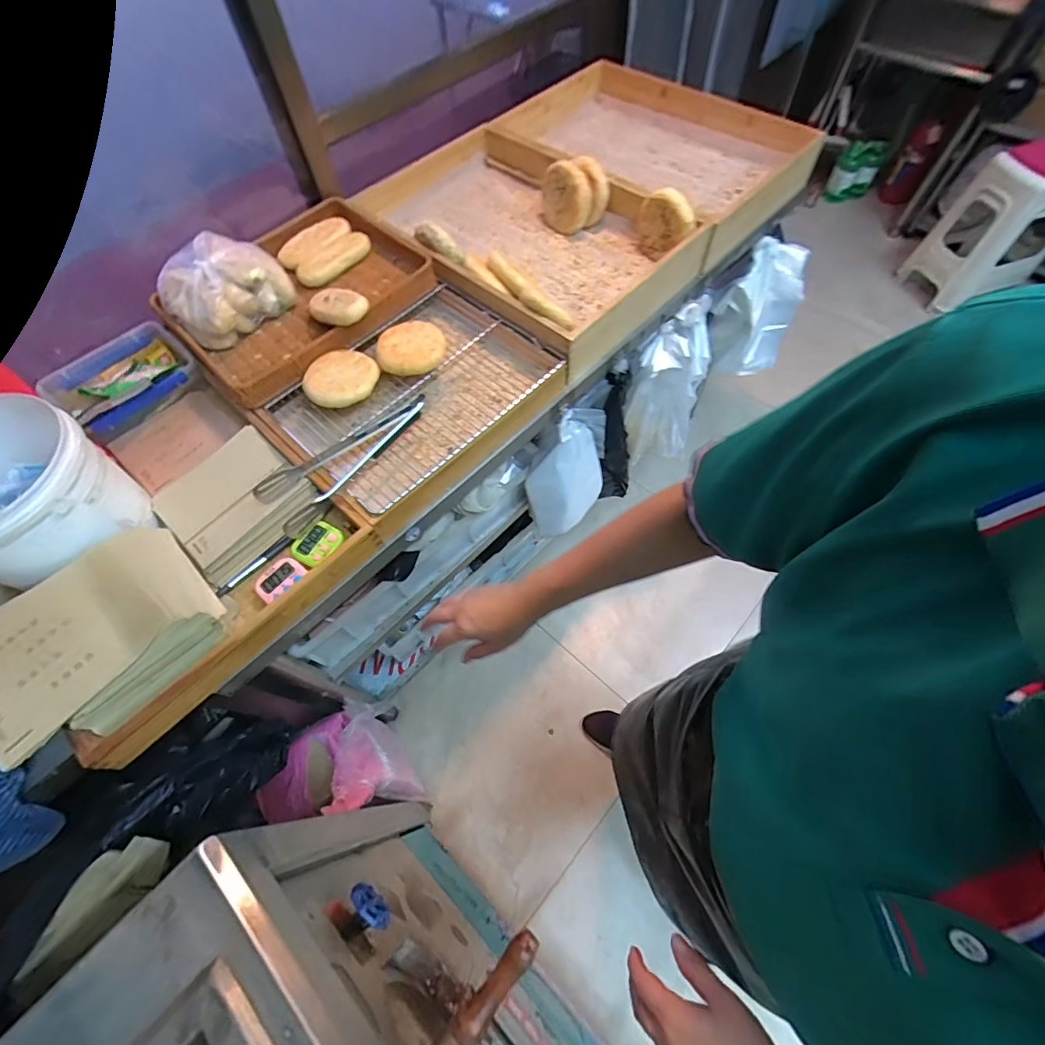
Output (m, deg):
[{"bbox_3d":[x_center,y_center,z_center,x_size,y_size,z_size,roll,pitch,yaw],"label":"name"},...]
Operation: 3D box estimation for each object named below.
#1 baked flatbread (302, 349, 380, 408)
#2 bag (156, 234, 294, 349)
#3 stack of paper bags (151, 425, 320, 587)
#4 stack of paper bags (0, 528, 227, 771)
[{"bbox_3d":[-0.291,-0.240,0.769,0.108,0.021,0.118,-1,60,1],"label":"baked flatbread"},{"bbox_3d":[-0.519,-0.402,0.823,0.167,0.105,0.192,25,66,15],"label":"bag"},{"bbox_3d":[-0.428,-0.034,0.713,0.185,0.034,0.184,38,70,20],"label":"stack of paper bags"},{"bbox_3d":[-0.506,0.139,0.573,0.191,0.067,0.242,38,70,20],"label":"stack of paper bags"}]

